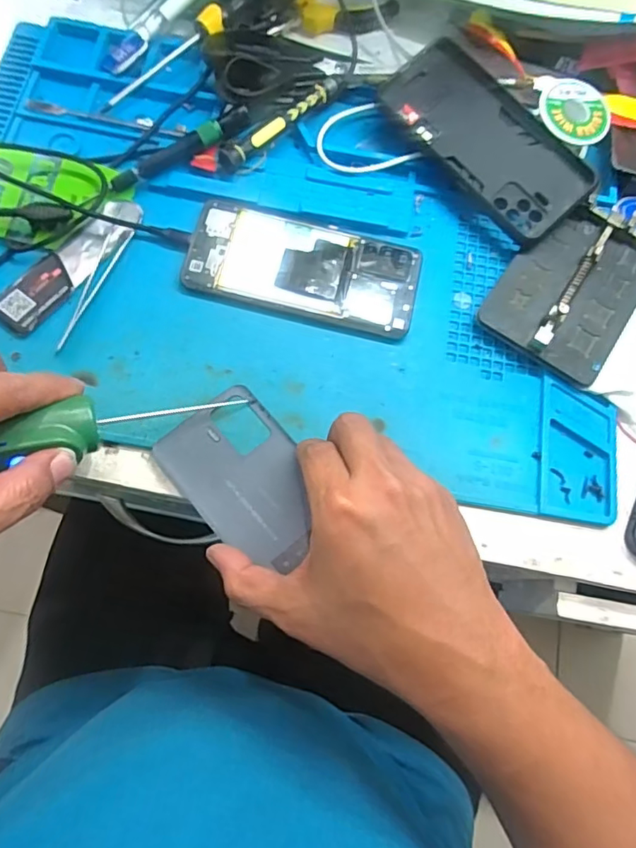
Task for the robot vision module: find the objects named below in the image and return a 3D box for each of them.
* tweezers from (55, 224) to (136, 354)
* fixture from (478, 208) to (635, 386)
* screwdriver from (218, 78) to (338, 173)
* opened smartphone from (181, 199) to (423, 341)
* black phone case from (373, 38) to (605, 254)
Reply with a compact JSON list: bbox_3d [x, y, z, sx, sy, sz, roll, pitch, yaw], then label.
[{"bbox_3d":[-0.149,-0.090,0.352,0.015,0.005,0.098,19,73,1],"label":"tweezers"},{"bbox_3d":[0.177,-0.096,0.369,0.086,0.020,0.123,35,74,6],"label":"fixture"},{"bbox_3d":[-0.027,-0.218,0.385,0.108,0.014,0.015,-40,80,-14],"label":"screwdriver"},{"bbox_3d":[-0.010,-0.108,0.367,0.156,0.005,0.072,13,75,0],"label":"opened smartphone"},{"bbox_3d":[0.122,-0.207,0.392,0.161,0.017,0.084,41,86,6],"label":"black phone case"}]

